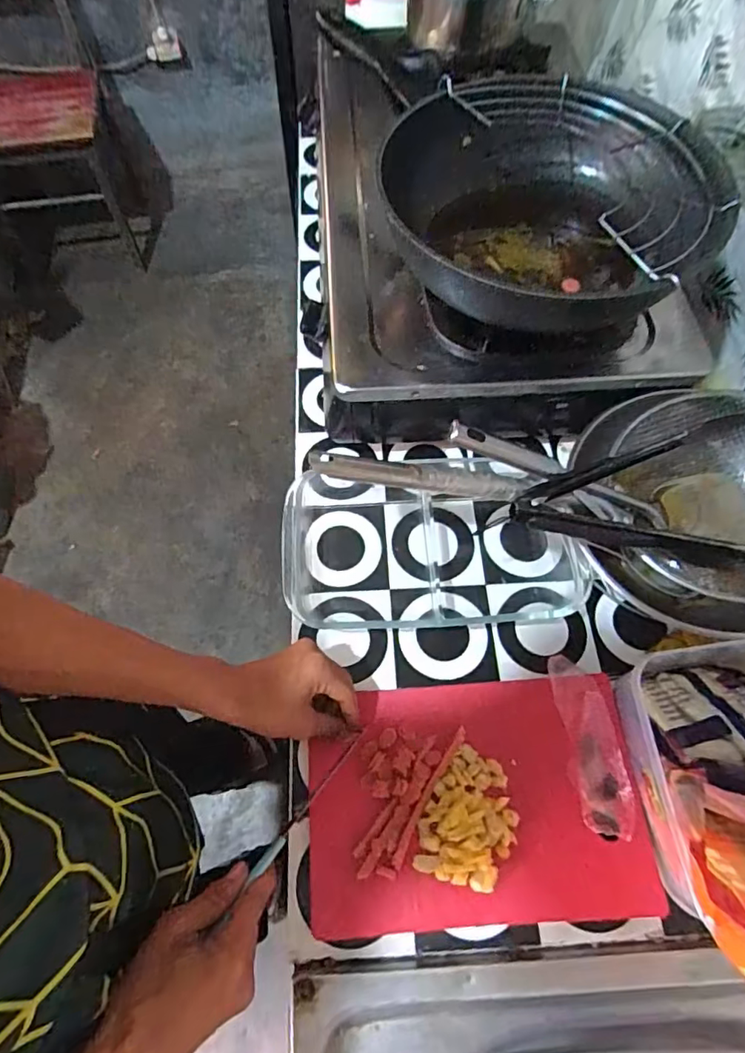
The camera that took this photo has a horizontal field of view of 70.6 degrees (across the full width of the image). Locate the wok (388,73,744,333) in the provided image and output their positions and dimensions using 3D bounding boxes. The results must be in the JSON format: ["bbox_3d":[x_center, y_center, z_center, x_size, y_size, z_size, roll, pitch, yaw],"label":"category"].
[{"bbox_3d":[0.168,-0.295,0.500,0.265,0.093,0.302,-6,64,-2],"label":"wok"}]

